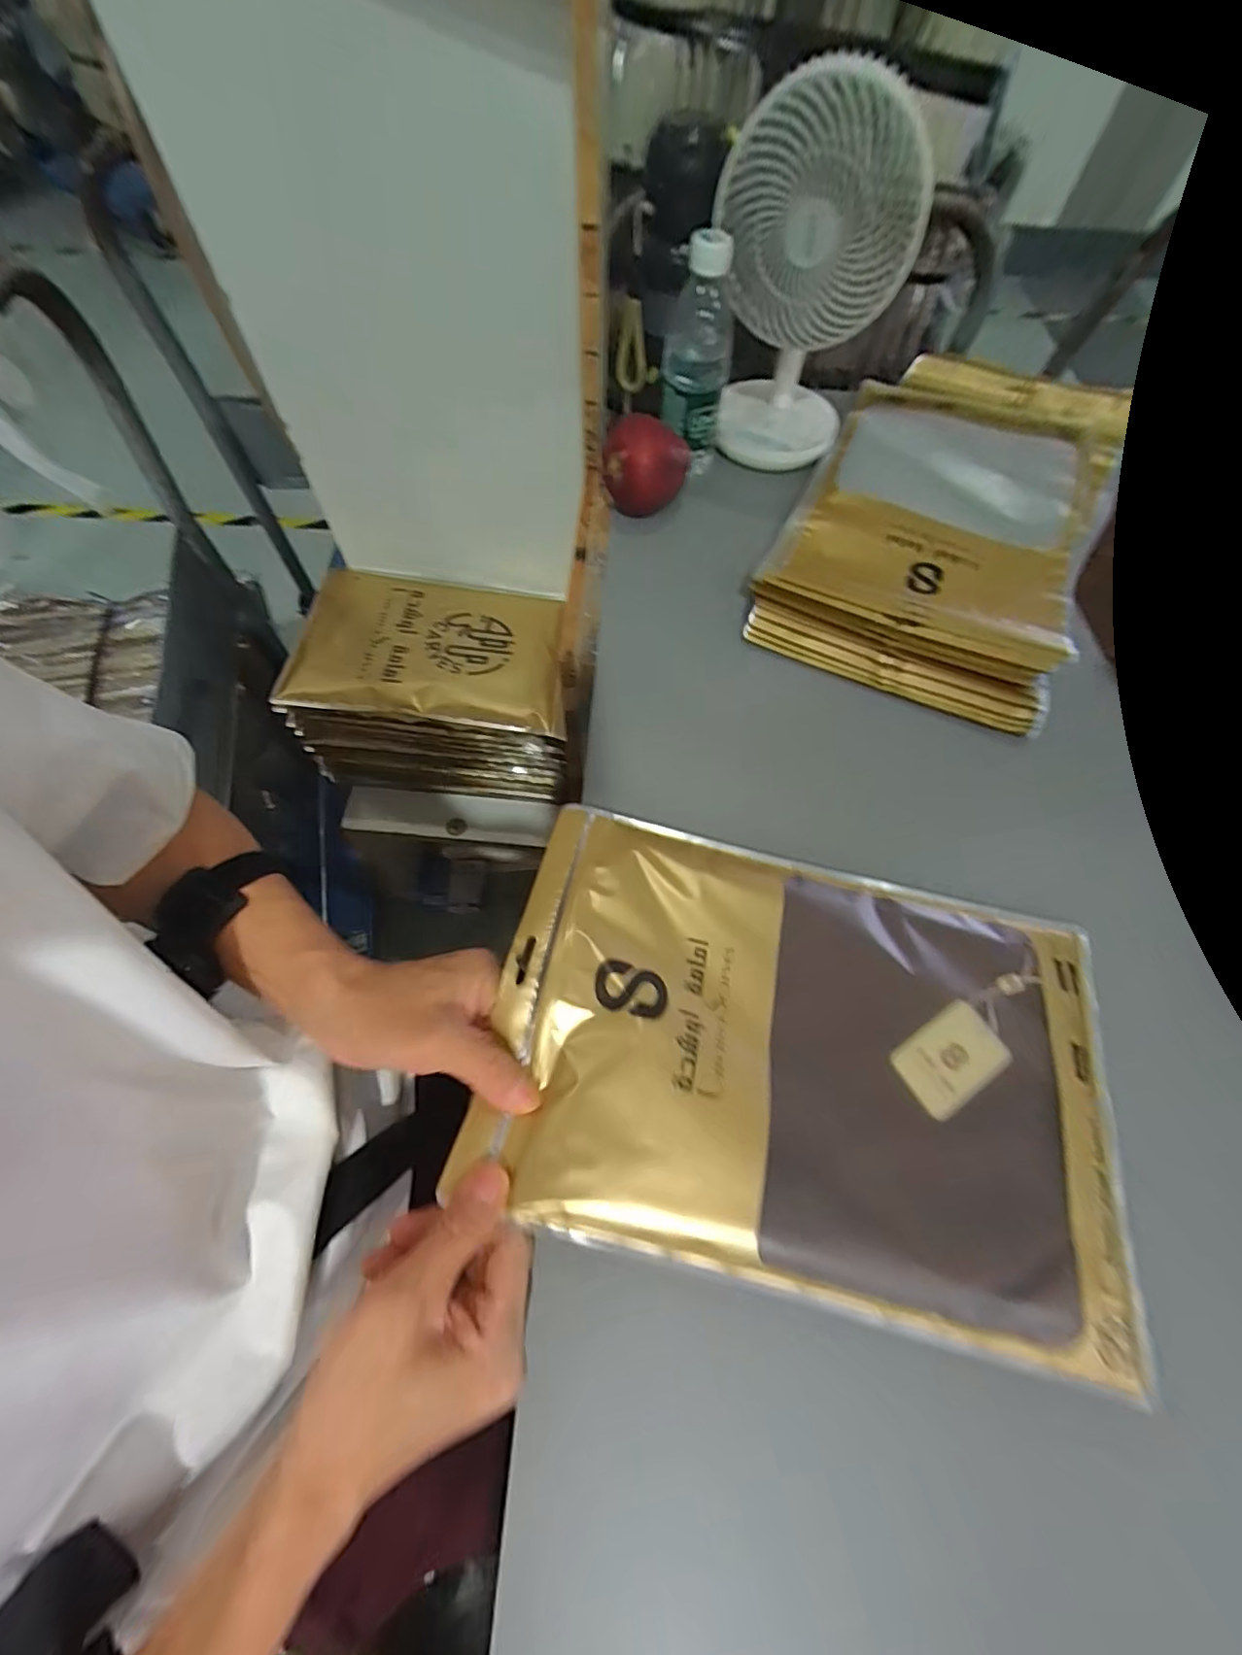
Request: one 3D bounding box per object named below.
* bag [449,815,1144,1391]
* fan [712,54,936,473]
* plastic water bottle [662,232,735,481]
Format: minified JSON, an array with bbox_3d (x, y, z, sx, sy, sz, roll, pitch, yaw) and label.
[{"bbox_3d":[0.107,0.123,0.324,0.348,0.038,0.237,13,64,5],"label":"bag"},{"bbox_3d":[0.157,-0.467,0.495,0.141,0.234,0.093,-3,64,-3],"label":"fan"},{"bbox_3d":[0.069,-0.431,0.523,0.064,0.162,0.072,4,64,0],"label":"plastic water bottle"}]

